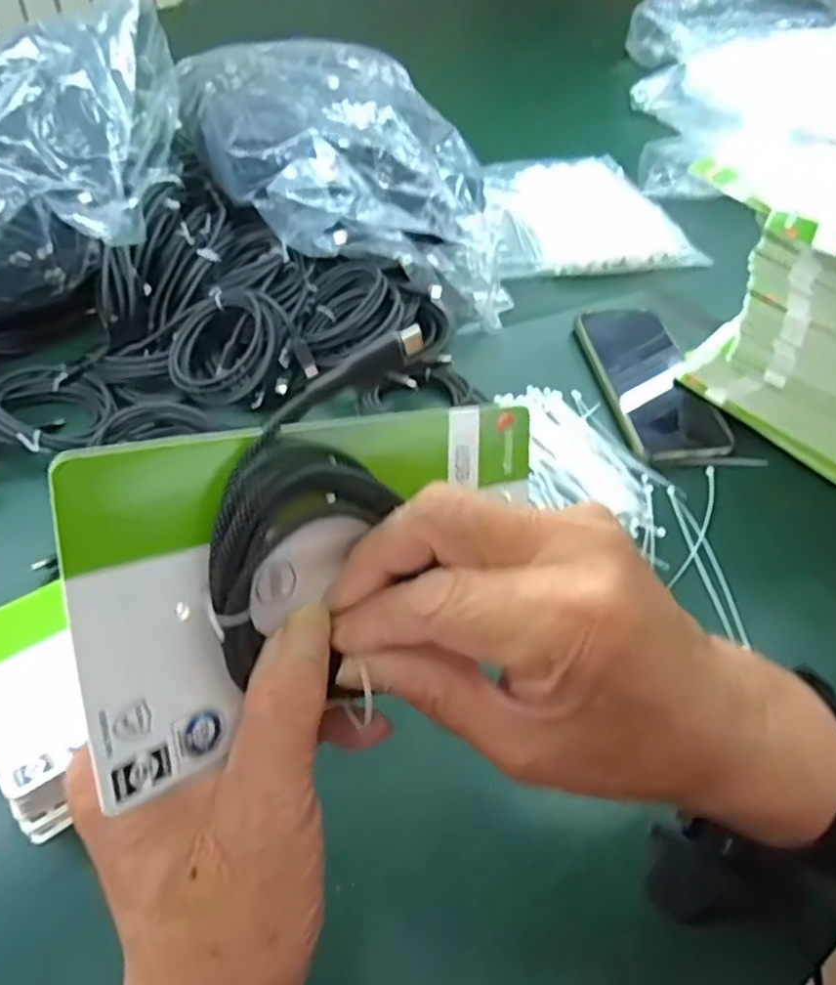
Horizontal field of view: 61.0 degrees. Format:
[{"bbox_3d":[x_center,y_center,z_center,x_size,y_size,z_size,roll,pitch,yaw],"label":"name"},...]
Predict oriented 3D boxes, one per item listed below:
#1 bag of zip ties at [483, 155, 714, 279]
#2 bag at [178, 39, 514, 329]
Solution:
[{"bbox_3d":[0.159,-0.279,0.708,0.193,0.033,0.176,-6,53,-10],"label":"bag of zip ties"},{"bbox_3d":[-0.048,-0.247,0.577,0.209,0.155,0.288,-20,56,-19],"label":"bag"}]

